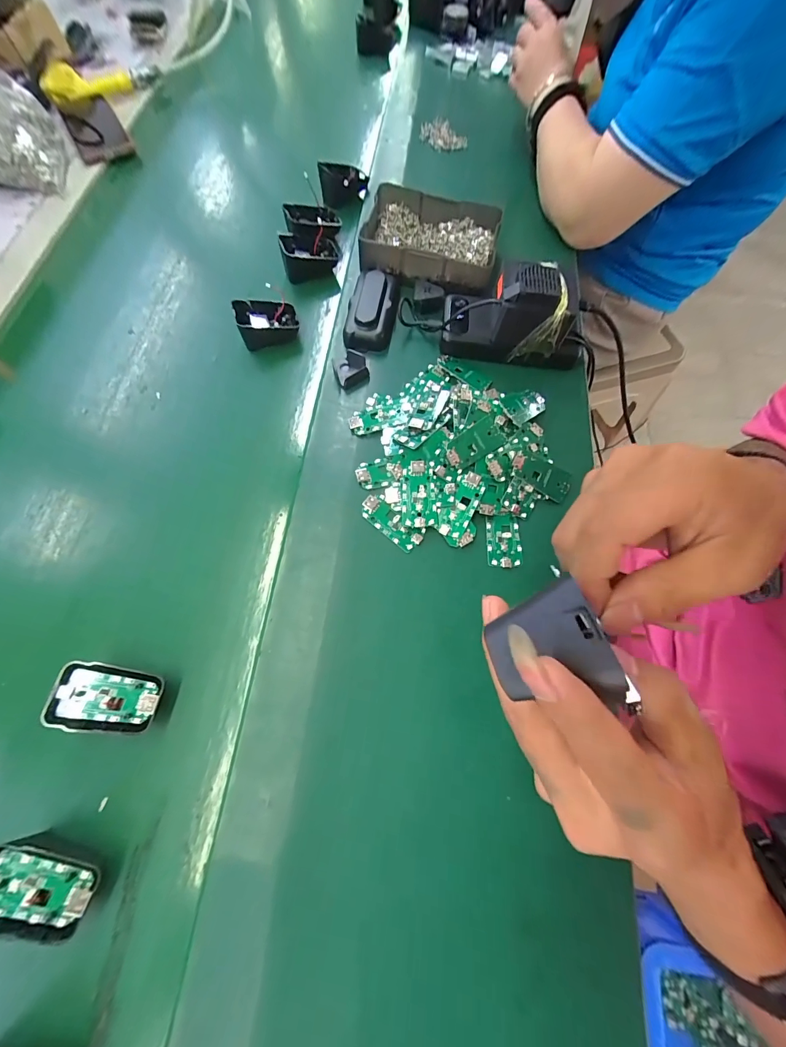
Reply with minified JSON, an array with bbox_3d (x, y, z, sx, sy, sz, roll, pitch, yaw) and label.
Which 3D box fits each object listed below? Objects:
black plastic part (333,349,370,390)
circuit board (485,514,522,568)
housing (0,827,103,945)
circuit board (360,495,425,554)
[{"bbox_3d":[-0.046,-0.169,0.406,0.034,0.020,0.036,-20,70,-6],"label":"black plastic part"},{"bbox_3d":[0.103,0.016,0.348,0.032,0.005,0.050,1,69,1],"label":"circuit board"},{"bbox_3d":[-0.231,0.240,0.245,0.065,0.041,0.043,14,70,6],"label":"housing"},{"bbox_3d":[-0.001,-0.002,0.347,0.063,0.006,0.028,39,74,15],"label":"circuit board"}]

